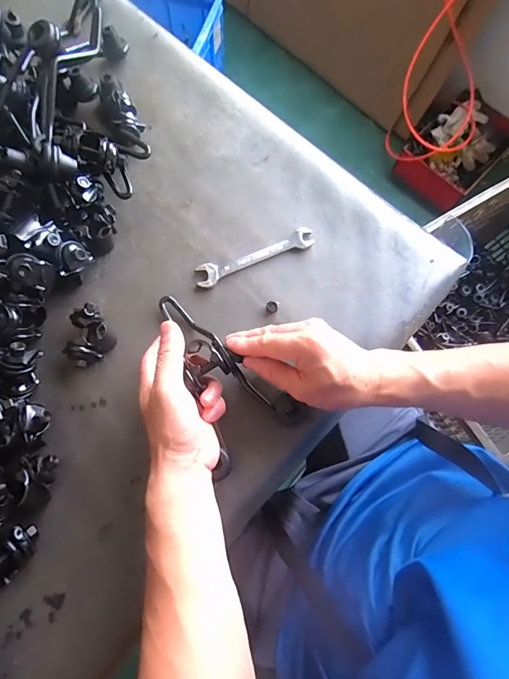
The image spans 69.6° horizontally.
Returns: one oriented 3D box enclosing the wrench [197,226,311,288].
[{"bbox_3d":[0.001,-0.097,0.426,0.142,0.007,0.027,-23,77,-7],"label":"wrench"}]

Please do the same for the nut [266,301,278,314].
[{"bbox_3d":[0.020,-0.037,0.411,0.013,0.007,0.015,-1,75,-2],"label":"nut"}]

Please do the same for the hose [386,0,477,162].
[{"bbox_3d":[0.572,-0.831,0.935,0.339,0.821,0.273,27,76,6],"label":"hose"}]

